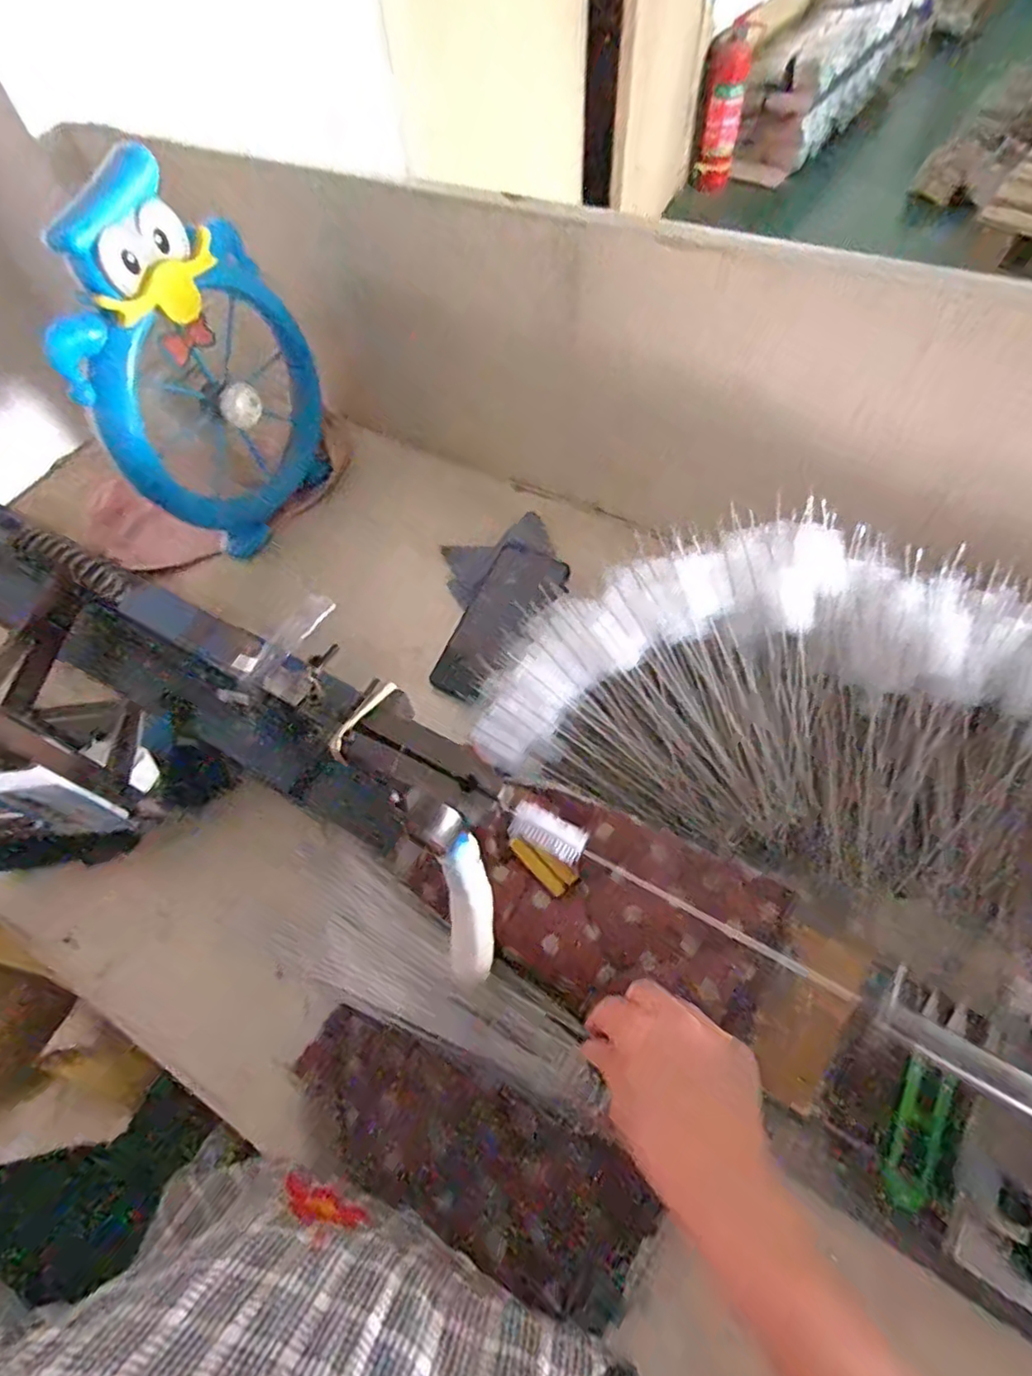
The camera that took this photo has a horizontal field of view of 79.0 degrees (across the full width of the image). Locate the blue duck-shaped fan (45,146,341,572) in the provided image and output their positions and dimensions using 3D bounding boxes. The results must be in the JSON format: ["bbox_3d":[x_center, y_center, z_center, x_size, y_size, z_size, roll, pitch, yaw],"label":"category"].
[{"bbox_3d":[-0.281,-0.286,0.585,0.049,0.296,0.224,26,77,20],"label":"blue duck-shaped fan"}]

